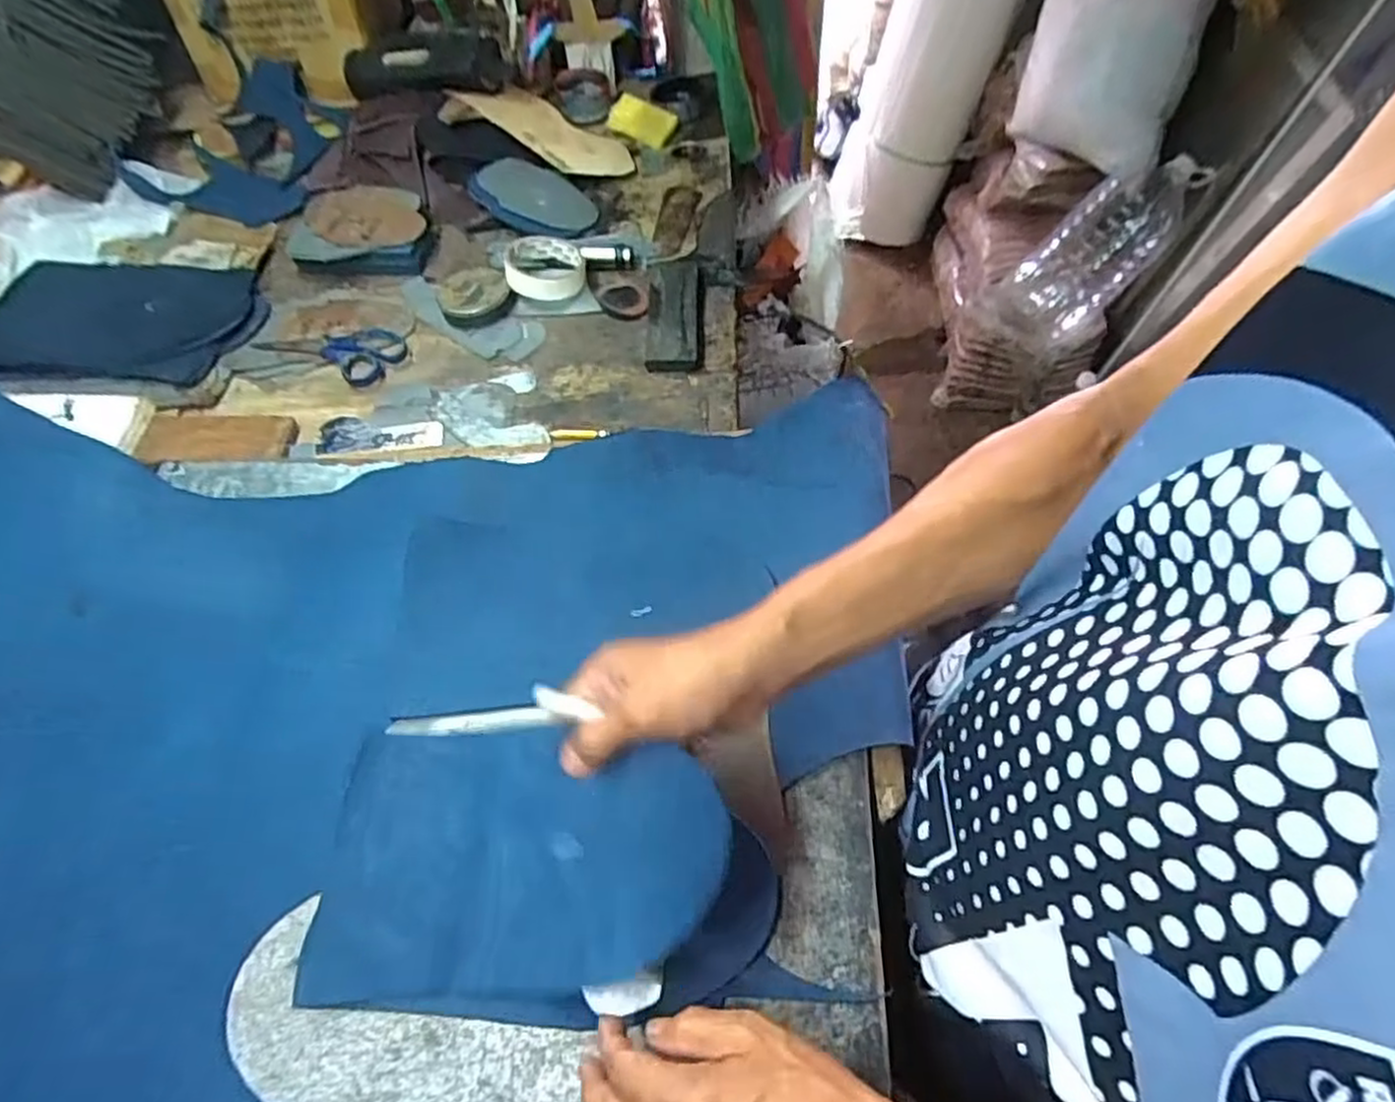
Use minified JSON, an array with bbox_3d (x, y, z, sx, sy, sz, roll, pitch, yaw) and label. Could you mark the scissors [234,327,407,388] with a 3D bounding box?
[{"bbox_3d":[-0.392,-0.207,0.779,0.172,0.018,0.071,8,58,7],"label":"scissors"}]

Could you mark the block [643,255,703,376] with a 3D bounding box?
[{"bbox_3d":[-0.025,-0.253,0.767,0.057,0.025,0.171,-1,57,1],"label":"block"}]

